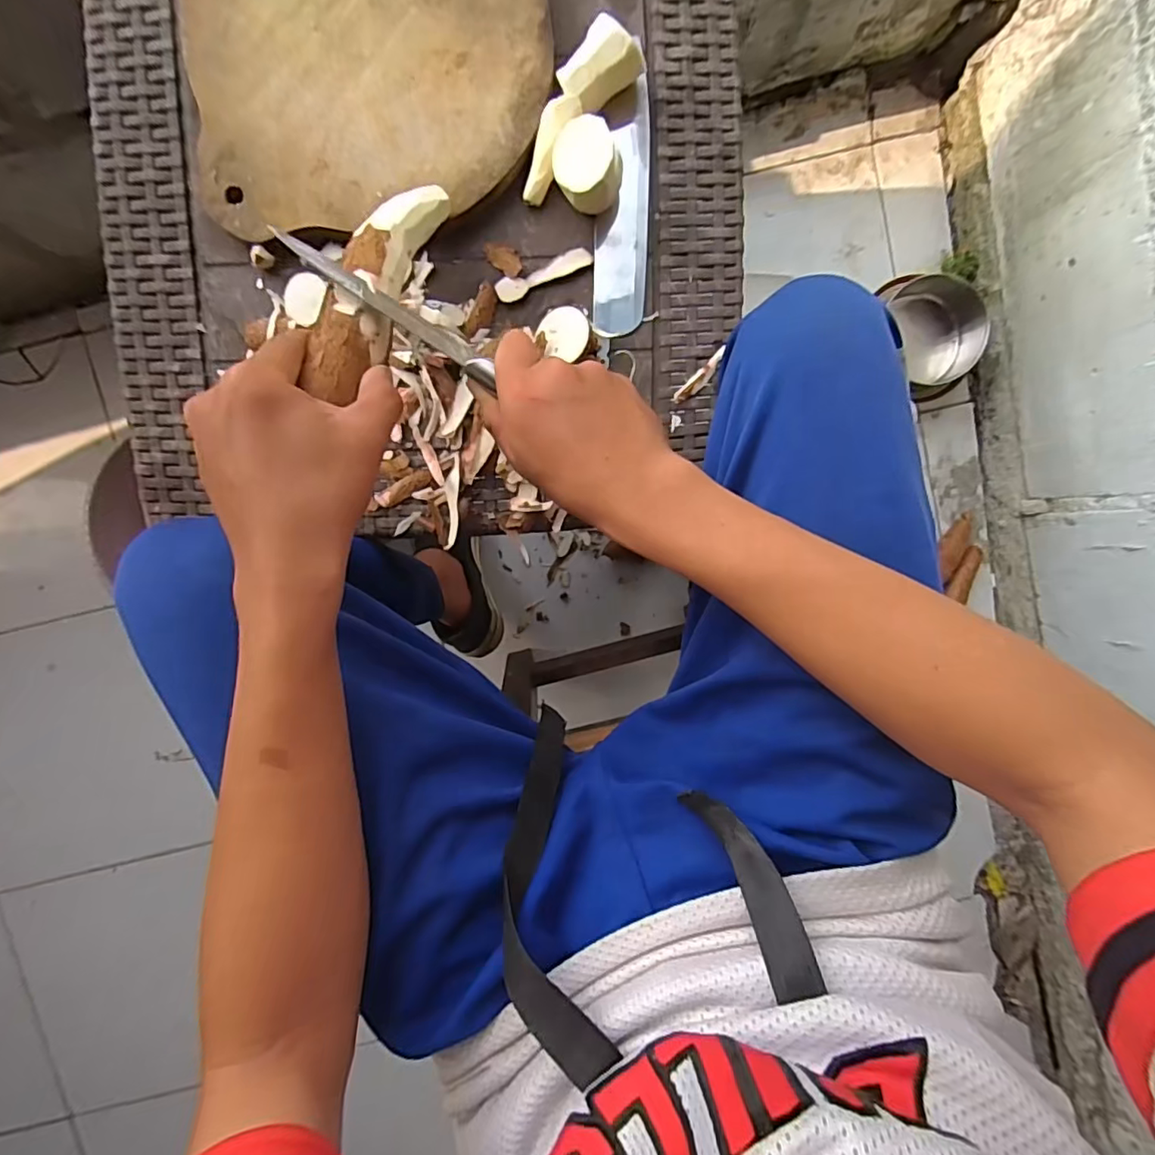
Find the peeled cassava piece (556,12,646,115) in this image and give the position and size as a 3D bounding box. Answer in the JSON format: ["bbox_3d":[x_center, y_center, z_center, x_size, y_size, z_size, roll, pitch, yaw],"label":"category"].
[{"bbox_3d":[0.014,-0.331,0.362,0.035,0.021,0.051,44,93,-6],"label":"peeled cassava piece"}]

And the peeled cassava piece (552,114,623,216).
[{"bbox_3d":[0.007,-0.268,0.369,0.043,0.047,0.040,-3,96,-2],"label":"peeled cassava piece"}]

